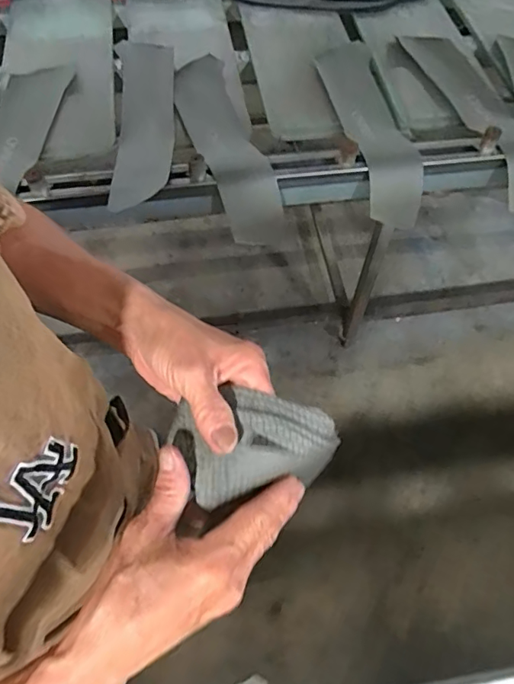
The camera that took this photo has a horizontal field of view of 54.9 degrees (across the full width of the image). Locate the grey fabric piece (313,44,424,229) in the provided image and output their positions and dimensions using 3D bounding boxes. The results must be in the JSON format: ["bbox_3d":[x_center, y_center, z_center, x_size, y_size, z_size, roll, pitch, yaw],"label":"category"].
[{"bbox_3d":[0.186,-0.376,0.851,0.098,0.079,0.418,-8,61,-6],"label":"grey fabric piece"}]

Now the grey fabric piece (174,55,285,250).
[{"bbox_3d":[-0.055,-0.316,0.806,0.097,0.079,0.382,-15,62,-10],"label":"grey fabric piece"}]

